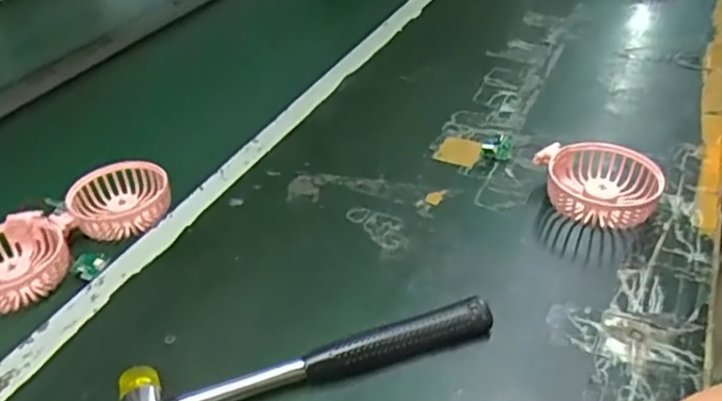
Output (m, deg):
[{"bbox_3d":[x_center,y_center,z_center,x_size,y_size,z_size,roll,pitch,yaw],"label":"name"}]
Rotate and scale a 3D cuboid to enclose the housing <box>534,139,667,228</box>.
[{"bbox_3d":[0.203,-0.013,0.542,0.087,0.038,0.101,-5,36,-1],"label":"housing"}]

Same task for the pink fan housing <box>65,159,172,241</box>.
[{"bbox_3d":[-0.227,-0.003,0.607,0.089,0.031,0.089,-19,38,-19],"label":"pink fan housing"}]

